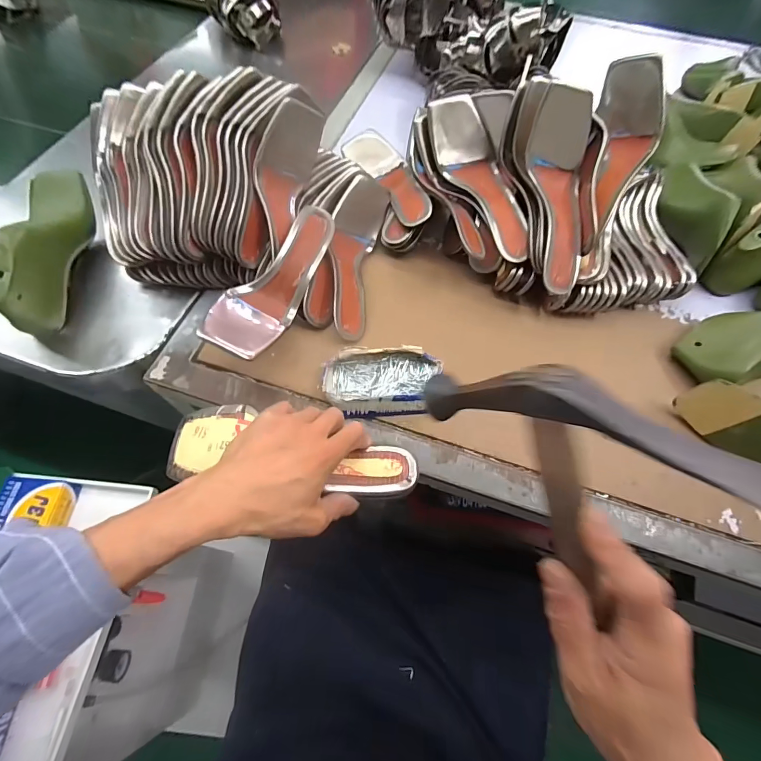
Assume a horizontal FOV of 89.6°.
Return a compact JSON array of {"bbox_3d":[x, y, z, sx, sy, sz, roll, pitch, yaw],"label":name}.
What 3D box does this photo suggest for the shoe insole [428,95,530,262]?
[{"bbox_3d":[0.137,-0.259,0.505,0.075,0.047,0.220,-25,88,-13],"label":"shoe insole"}]

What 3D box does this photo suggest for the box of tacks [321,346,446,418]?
[{"bbox_3d":[0.003,0.001,0.448,0.134,0.031,0.077,-3,63,-3],"label":"box of tacks"}]

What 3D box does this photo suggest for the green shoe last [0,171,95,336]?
[{"bbox_3d":[-0.414,-0.171,0.482,0.079,0.089,0.222,-14,64,-8],"label":"green shoe last"}]

